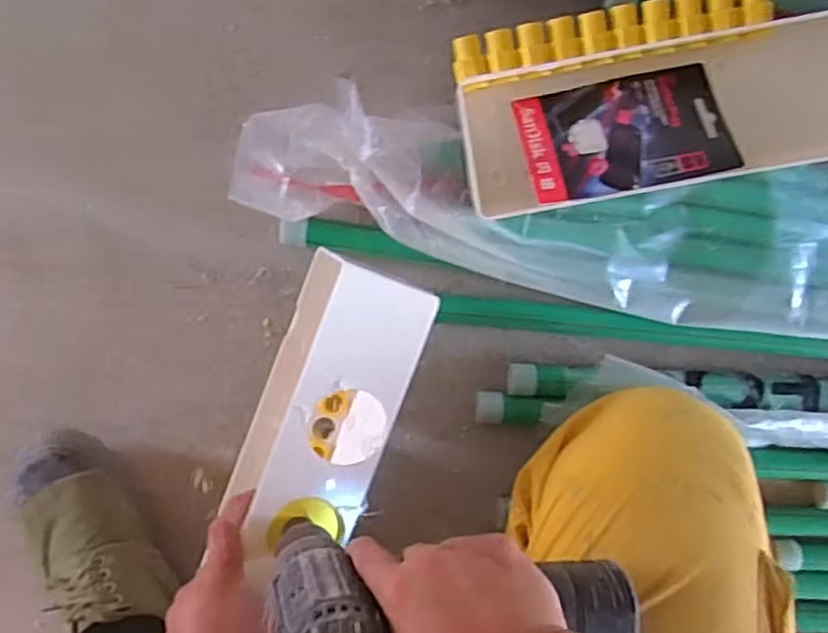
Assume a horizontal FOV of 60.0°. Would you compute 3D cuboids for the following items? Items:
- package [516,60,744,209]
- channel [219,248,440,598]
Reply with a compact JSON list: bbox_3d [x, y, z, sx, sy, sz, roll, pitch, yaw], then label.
[{"bbox_3d":[0.158,-0.137,0.538,0.149,0.008,0.094,-9,68,0],"label":"package"},{"bbox_3d":[-0.063,0.062,0.533,0.091,0.111,0.200,20,94,-7],"label":"channel"}]

